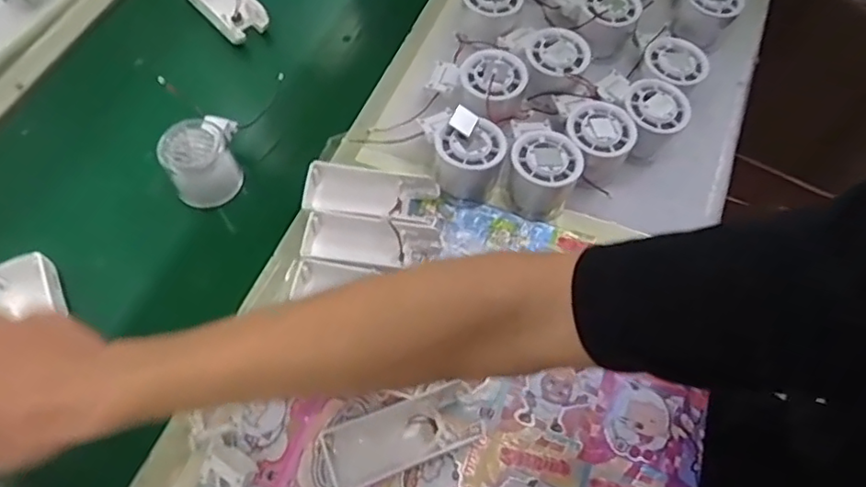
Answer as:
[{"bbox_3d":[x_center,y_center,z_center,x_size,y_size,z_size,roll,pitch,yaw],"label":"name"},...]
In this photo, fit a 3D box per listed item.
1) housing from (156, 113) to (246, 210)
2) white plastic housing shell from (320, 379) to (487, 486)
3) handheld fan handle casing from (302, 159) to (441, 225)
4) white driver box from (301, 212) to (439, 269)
[{"bbox_3d":[-0.200,-0.074,0.529,0.067,0.058,0.055,-28,67,-16],"label":"housing"},{"bbox_3d":[-0.022,0.136,0.429,0.111,0.019,0.051,-19,65,-12],"label":"white plastic housing shell"},{"bbox_3d":[-0.052,-0.040,0.505,0.110,0.030,0.047,10,63,3],"label":"handheld fan handle casing"},{"bbox_3d":[-0.049,-0.002,0.485,0.105,0.030,0.034,4,62,0],"label":"white driver box"}]

